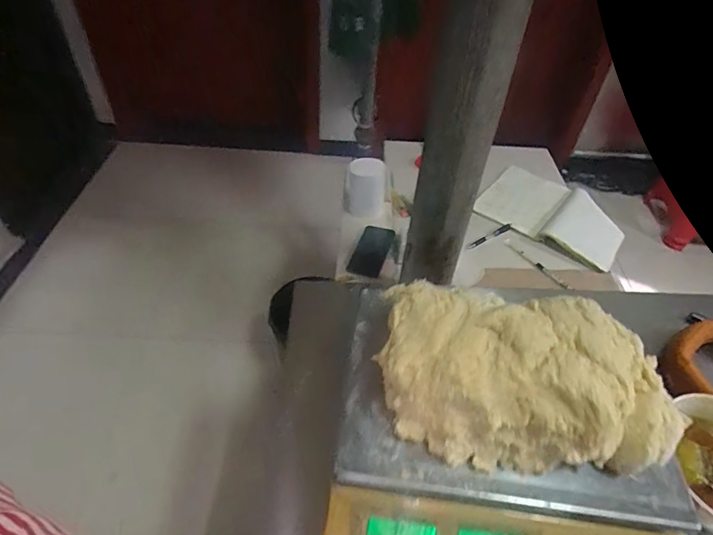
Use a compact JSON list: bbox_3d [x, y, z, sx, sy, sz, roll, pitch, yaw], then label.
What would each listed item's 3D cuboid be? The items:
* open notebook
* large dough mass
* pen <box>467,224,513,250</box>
[{"bbox_3d":[0.491,-0.138,1.136,0.336,0.060,0.216,28,51,21],"label":"open notebook"},{"bbox_3d":[0.162,0.103,0.435,0.274,0.092,0.147,4,46,0],"label":"large dough mass"},{"bbox_3d":[0.326,-0.074,1.105,0.150,0.012,0.017,-24,53,-26],"label":"pen"}]

